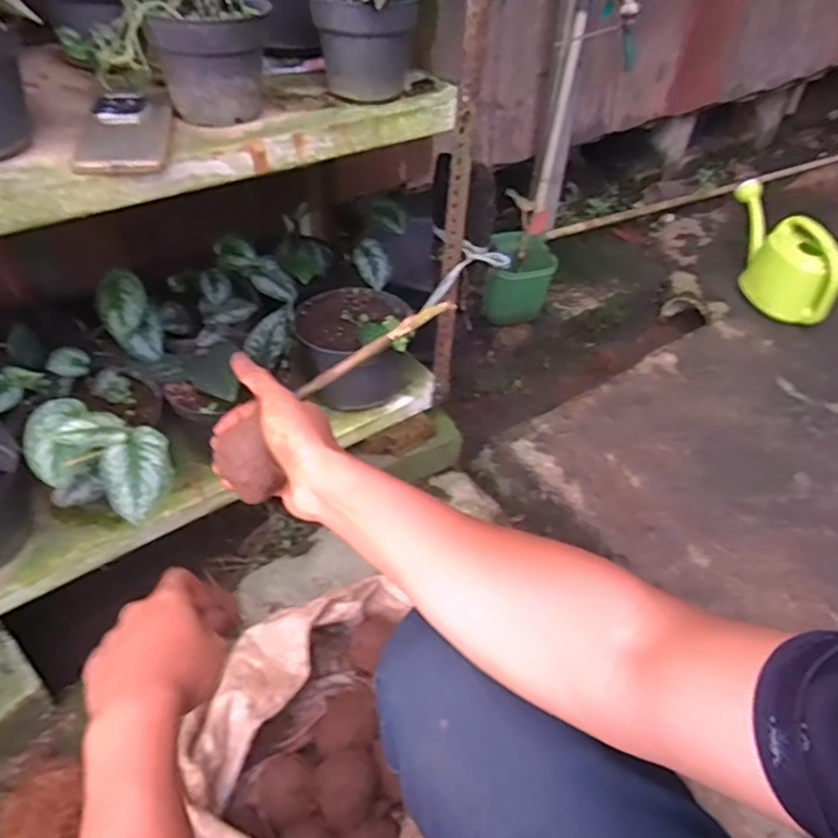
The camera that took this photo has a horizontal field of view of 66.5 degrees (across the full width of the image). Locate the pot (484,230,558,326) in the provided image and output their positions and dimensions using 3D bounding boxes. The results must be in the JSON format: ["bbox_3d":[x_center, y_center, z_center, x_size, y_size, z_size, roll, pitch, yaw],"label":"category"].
[{"bbox_3d":[0.228,-0.336,1.498,0.158,0.169,0.187,4,46,1],"label":"pot"}]

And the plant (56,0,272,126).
[{"bbox_3d":[-0.244,-0.372,0.620,0.194,0.130,0.106,-3,46,-6],"label":"plant"}]

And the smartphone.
[{"bbox_3d":[-0.274,-0.263,0.597,0.079,0.012,0.135,-6,46,-9],"label":"smartphone"}]

